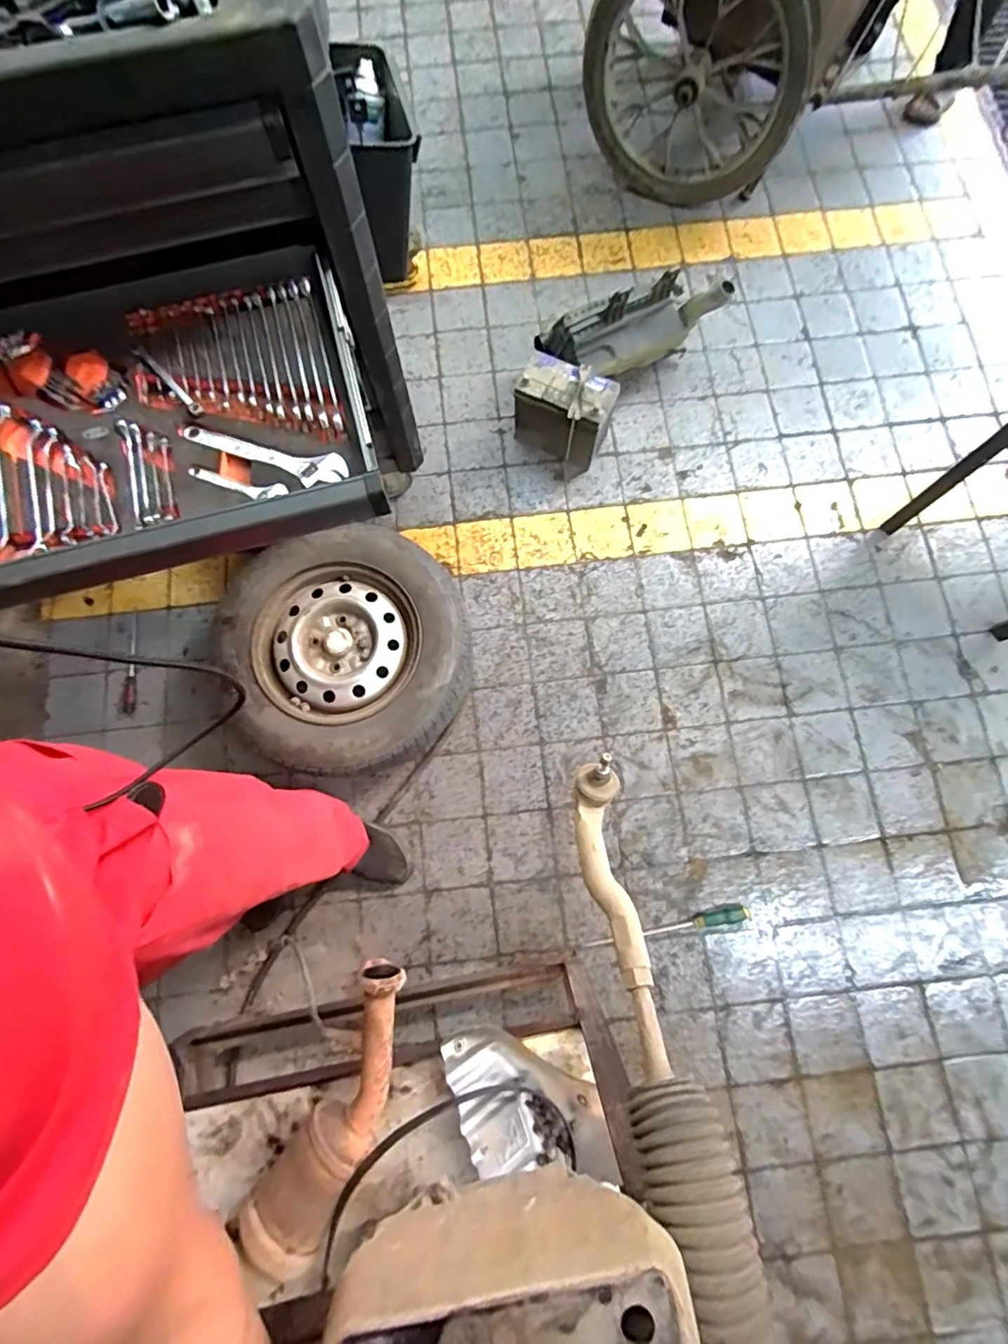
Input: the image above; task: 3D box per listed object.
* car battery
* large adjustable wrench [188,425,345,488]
[{"bbox_3d":[0.155,-0.674,1.474,0.238,0.209,0.172,25,78,7],"label":"car battery"},{"bbox_3d":[-0.327,-0.296,0.764,0.236,0.009,0.049,16,77,5],"label":"large adjustable wrench"}]

